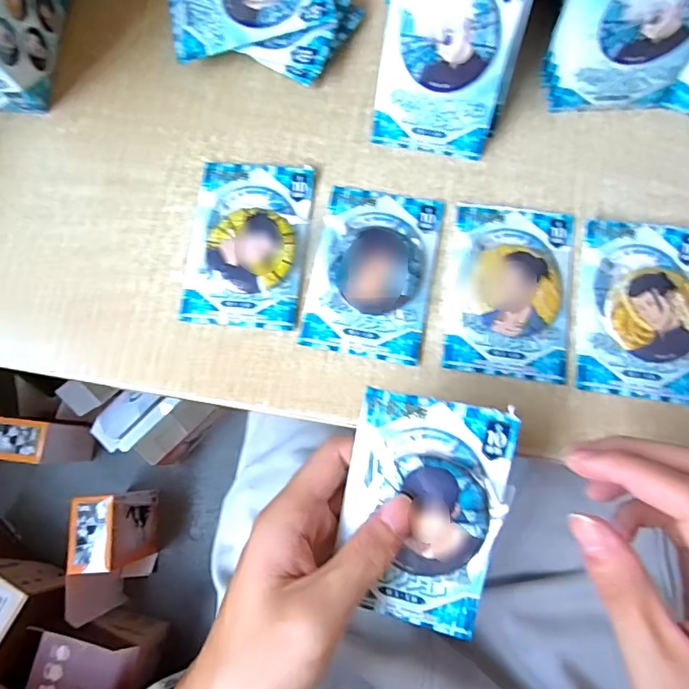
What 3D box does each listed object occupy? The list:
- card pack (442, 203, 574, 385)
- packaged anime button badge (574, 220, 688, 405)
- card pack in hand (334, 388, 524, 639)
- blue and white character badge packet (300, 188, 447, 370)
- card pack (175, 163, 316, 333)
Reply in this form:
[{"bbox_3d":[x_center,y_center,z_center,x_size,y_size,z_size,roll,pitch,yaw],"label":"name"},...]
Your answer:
[{"bbox_3d":[0.097,-0.033,0.291,0.070,0.009,0.103,6,77,3],"label":"card pack"},{"bbox_3d":[0.171,-0.021,0.286,0.071,0.009,0.102,8,78,3],"label":"packaged anime button badge"},{"bbox_3d":[0.036,0.077,0.228,0.070,0.011,0.103,8,90,13],"label":"card pack in hand"},{"bbox_3d":[0.018,-0.045,0.297,0.070,0.008,0.103,10,78,4],"label":"blue and white character badge packet"},{"bbox_3d":[-0.059,-0.063,0.303,0.071,0.011,0.104,5,77,3],"label":"card pack"}]

